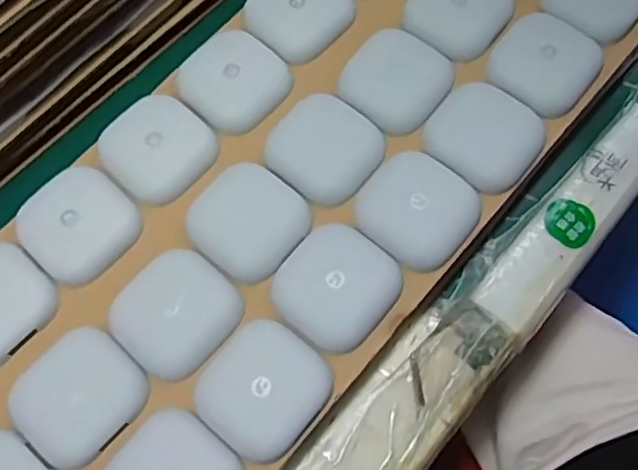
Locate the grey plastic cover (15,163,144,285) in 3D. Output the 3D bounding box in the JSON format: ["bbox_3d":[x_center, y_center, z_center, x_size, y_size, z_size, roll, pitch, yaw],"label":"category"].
[{"bbox_3d":[-0.145,-0.007,0.387,0.062,0.015,0.064,41,77,16],"label":"grey plastic cover"}]

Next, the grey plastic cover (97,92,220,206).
[{"bbox_3d":[-0.101,-0.056,0.400,0.066,0.008,0.064,36,75,15],"label":"grey plastic cover"}]

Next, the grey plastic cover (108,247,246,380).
[{"bbox_3d":[-0.081,0.043,0.363,0.061,0.013,0.067,34,75,14],"label":"grey plastic cover"}]

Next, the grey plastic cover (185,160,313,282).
[{"bbox_3d":[-0.043,-0.010,0.384,0.064,0.009,0.064,35,75,14],"label":"grey plastic cover"}]

